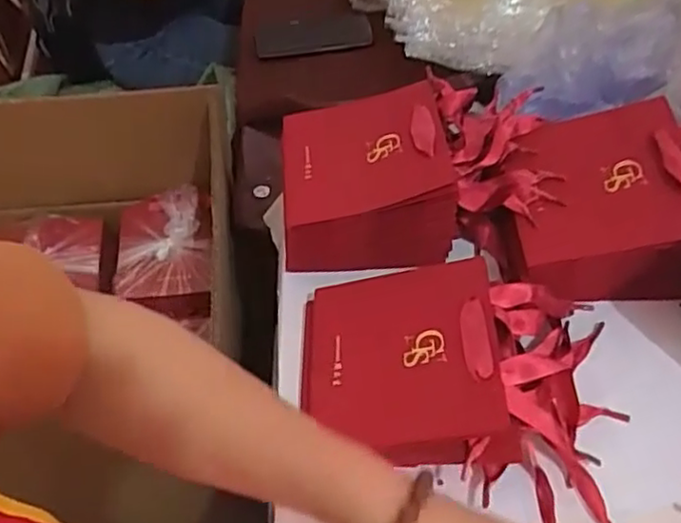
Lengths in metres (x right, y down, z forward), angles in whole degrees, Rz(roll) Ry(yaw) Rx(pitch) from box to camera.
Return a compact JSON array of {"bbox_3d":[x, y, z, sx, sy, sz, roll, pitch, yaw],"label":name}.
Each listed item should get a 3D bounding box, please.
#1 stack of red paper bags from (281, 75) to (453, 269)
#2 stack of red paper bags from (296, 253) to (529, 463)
[{"bbox_3d":[0.019,-0.076,0.572,0.133,0.089,0.138,-5,51,1],"label":"stack of red paper bags"},{"bbox_3d":[0.042,0.071,0.474,0.137,0.051,0.153,-5,51,1],"label":"stack of red paper bags"}]

